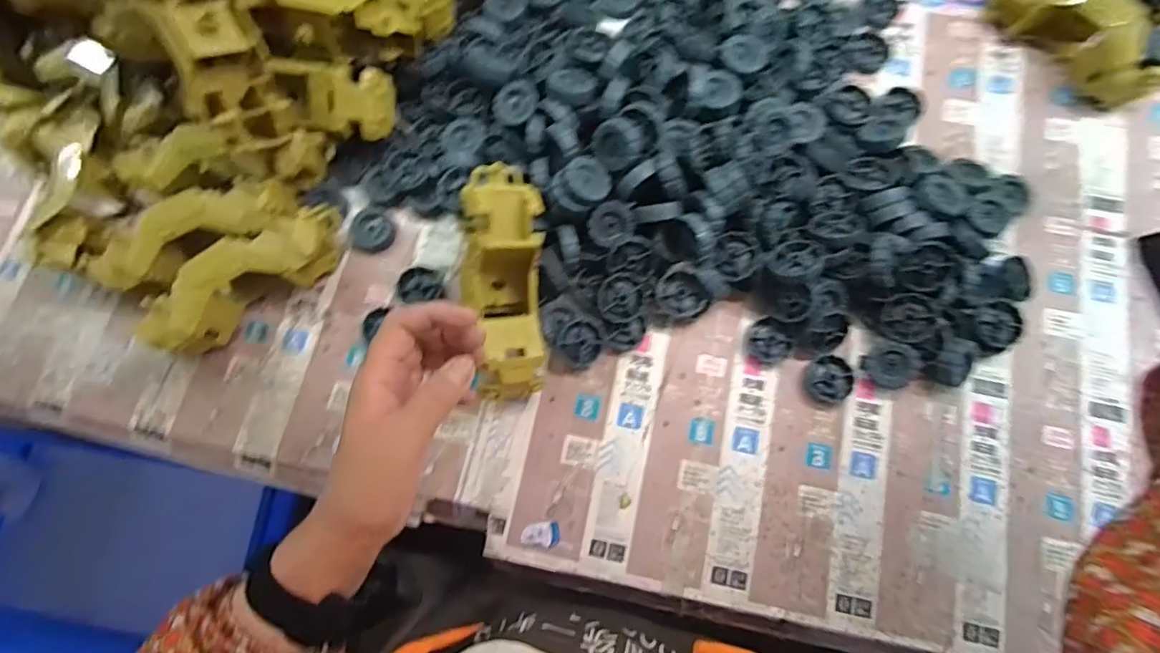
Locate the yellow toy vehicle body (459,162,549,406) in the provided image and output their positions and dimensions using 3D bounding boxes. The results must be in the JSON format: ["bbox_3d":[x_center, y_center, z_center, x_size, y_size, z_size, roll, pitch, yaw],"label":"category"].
[{"bbox_3d":[-0.058,-0.032,0.422,0.062,0.051,0.174,-4,99,-2],"label":"yellow toy vehicle body"}]

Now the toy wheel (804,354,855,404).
[{"bbox_3d":[0.207,0.043,0.457,0.041,0.011,0.038,0,77,1],"label":"toy wheel"}]

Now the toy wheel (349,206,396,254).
[{"bbox_3d":[-0.186,-0.086,0.496,0.040,0.009,0.040,0,77,1],"label":"toy wheel"}]

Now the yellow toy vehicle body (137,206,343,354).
[{"bbox_3d":[-0.276,-0.040,0.465,0.169,0.059,0.050,-35,78,-7],"label":"yellow toy vehicle body"}]

